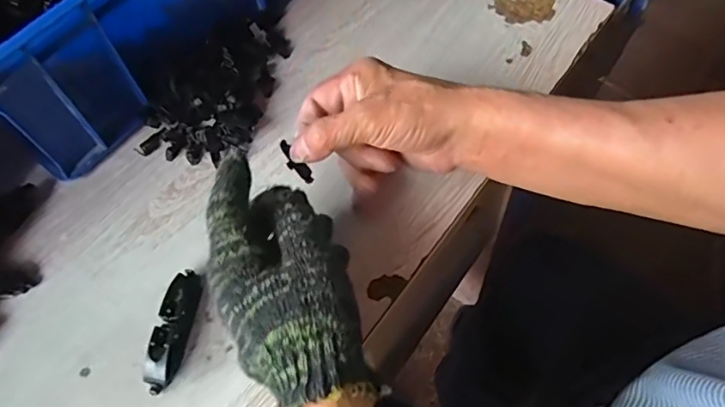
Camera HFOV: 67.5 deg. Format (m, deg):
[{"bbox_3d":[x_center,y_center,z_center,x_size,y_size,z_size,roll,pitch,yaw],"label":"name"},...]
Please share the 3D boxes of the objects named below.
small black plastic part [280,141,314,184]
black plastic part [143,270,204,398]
[{"bbox_3d":[-0.048,-0.029,0.377,0.011,0.007,0.036,-35,77,-15],"label":"small black plastic part"},{"bbox_3d":[-0.128,0.084,0.369,0.022,0.017,0.082,8,61,9],"label":"black plastic part"}]

